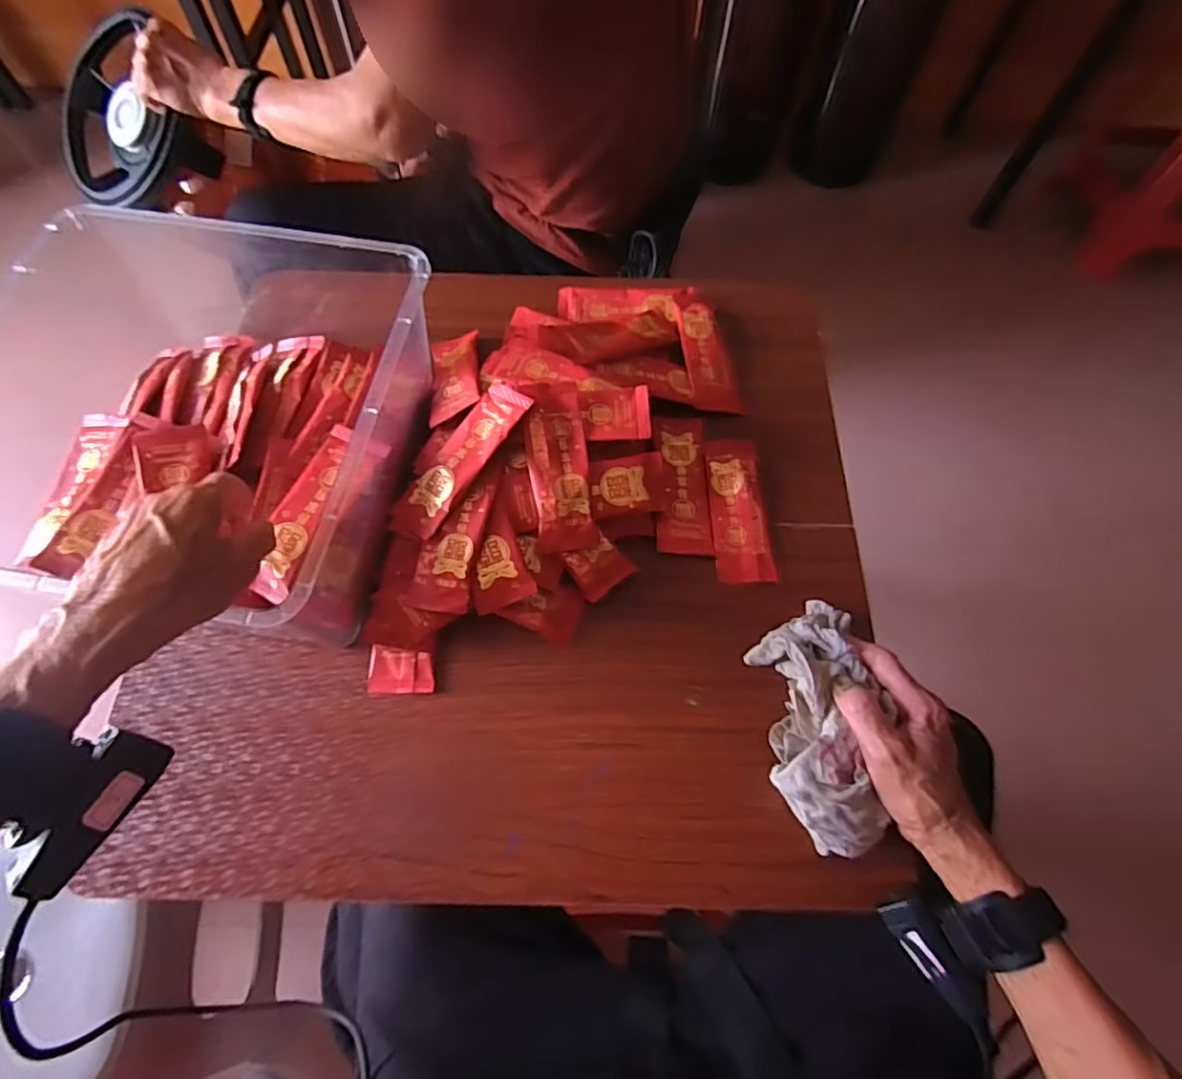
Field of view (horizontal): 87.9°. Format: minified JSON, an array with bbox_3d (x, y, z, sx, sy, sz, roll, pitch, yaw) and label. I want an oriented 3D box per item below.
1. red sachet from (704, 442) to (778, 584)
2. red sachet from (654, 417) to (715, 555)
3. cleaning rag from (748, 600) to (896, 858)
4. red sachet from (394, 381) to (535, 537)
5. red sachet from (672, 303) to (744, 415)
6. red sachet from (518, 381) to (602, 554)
[{"bbox_3d":[0.126,-0.028,0.525,0.049,0.010,0.135,-1,65,-3],"label":"red sachet"},{"bbox_3d":[0.079,-0.051,0.532,0.046,0.008,0.134,1,65,-2],"label":"red sachet"},{"bbox_3d":[0.160,0.124,0.431,0.072,0.059,0.170,3,63,-1],"label":"cleaning rag"},{"bbox_3d":[-0.102,-0.062,0.481,0.043,0.016,0.140,34,82,13],"label":"red sachet"},{"bbox_3d":[0.110,-0.176,0.587,0.045,0.012,0.129,-6,65,-5],"label":"red sachet"},{"bbox_3d":[-0.026,-0.059,0.485,0.047,0.014,0.135,-7,84,-6],"label":"red sachet"}]

